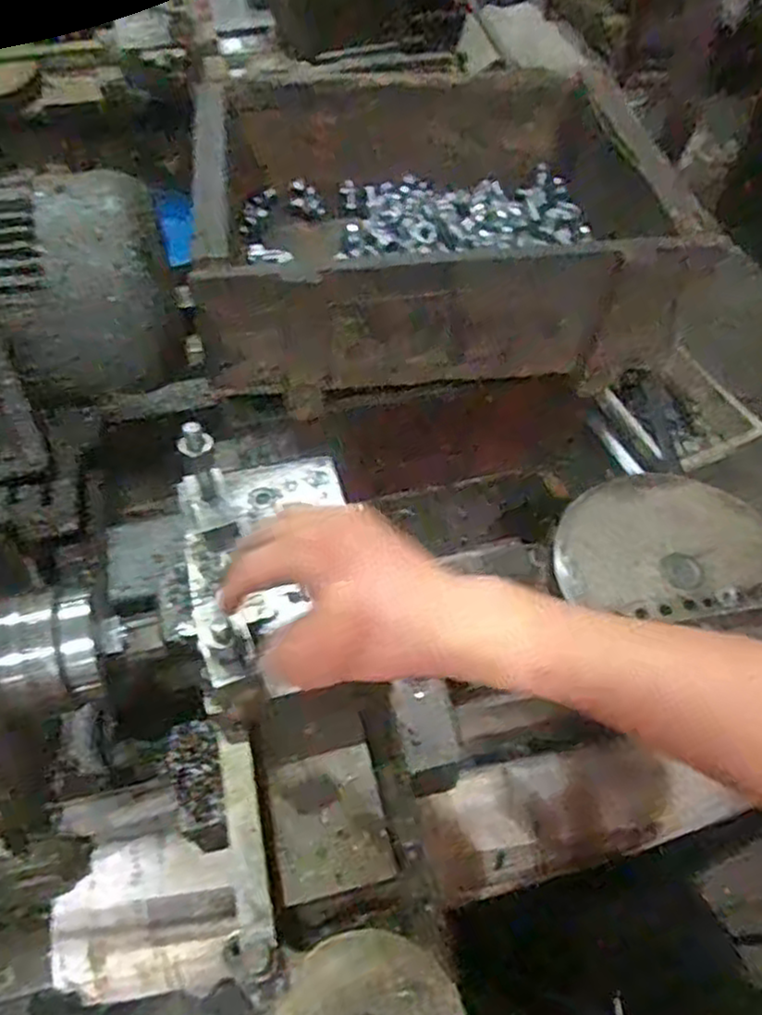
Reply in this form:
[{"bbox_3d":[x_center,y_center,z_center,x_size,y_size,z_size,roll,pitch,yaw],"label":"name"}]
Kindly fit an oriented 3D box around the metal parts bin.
[{"bbox_3d":[0.030,-0.265,0.661,0.337,0.122,0.324,-3,52,-3],"label":"metal parts bin"}]

